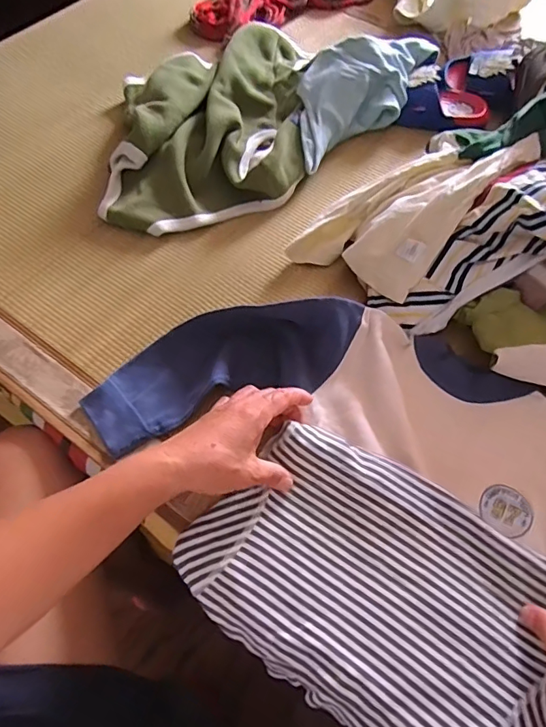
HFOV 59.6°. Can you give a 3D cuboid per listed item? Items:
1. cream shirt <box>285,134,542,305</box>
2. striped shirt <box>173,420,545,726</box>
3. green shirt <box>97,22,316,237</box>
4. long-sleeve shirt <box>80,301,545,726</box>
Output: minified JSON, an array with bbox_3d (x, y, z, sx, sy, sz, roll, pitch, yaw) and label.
[{"bbox_3d":[0.160,-0.186,0.557,0.240,0.094,0.149,-38,68,-20],"label":"cream shirt"},{"bbox_3d":[0.098,0.198,0.406,0.318,0.039,0.206,32,68,18],"label":"striped shirt"},{"bbox_3d":[-0.088,-0.352,0.669,0.267,0.056,0.385,0,61,-1],"label":"green shirt"},{"bbox_3d":[0.111,0.121,0.439,0.556,0.058,0.351,38,70,21],"label":"long-sleeve shirt"}]

